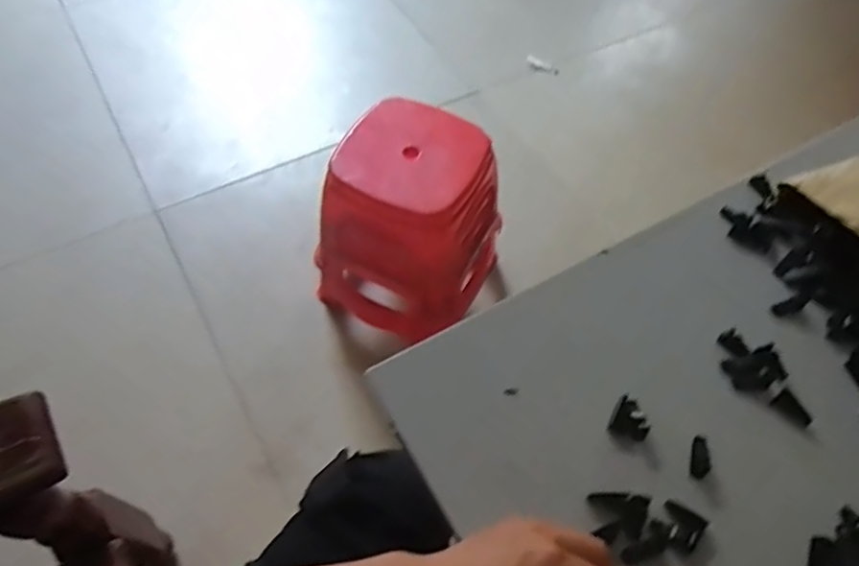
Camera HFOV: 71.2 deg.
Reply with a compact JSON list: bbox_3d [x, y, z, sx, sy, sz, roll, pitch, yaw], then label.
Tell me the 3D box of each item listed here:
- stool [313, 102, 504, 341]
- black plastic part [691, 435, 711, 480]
[{"bbox_3d":[-0.033,-0.095,1.021,0.234,0.312,0.249,32,61,17],"label":"stool"},{"bbox_3d":[0.202,0.128,0.445,0.013,0.005,0.034,12,57,5],"label":"black plastic part"}]

